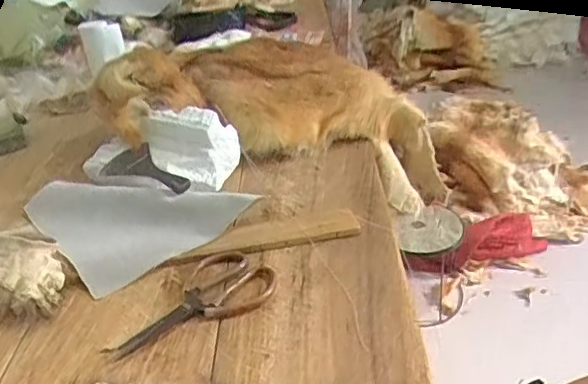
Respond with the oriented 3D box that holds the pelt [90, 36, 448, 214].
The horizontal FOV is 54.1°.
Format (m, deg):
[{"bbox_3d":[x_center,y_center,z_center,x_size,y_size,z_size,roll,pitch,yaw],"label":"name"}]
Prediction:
[{"bbox_3d":[-0.007,-0.141,0.997,0.630,0.198,0.202,12,30,-11],"label":"pelt"}]

